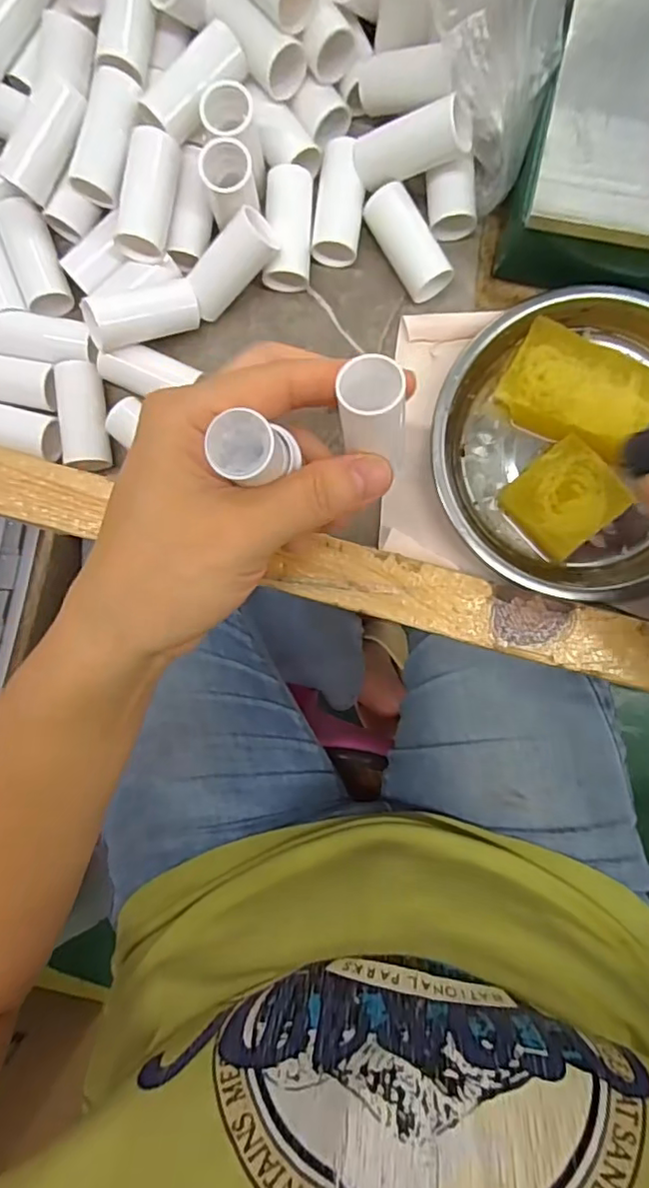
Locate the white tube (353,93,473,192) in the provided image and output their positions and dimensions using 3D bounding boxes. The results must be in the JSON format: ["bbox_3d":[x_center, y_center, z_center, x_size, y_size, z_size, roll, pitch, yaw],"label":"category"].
[{"bbox_3d":[0.035,-0.186,0.243,0.047,0.018,0.017,-4,91,28],"label":"white tube"}]

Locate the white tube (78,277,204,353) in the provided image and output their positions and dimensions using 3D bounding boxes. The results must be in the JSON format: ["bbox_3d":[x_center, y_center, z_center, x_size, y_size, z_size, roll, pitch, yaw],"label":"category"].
[{"bbox_3d":[-0.079,-0.121,0.253,0.049,0.017,0.019,-25,90,-23],"label":"white tube"}]

